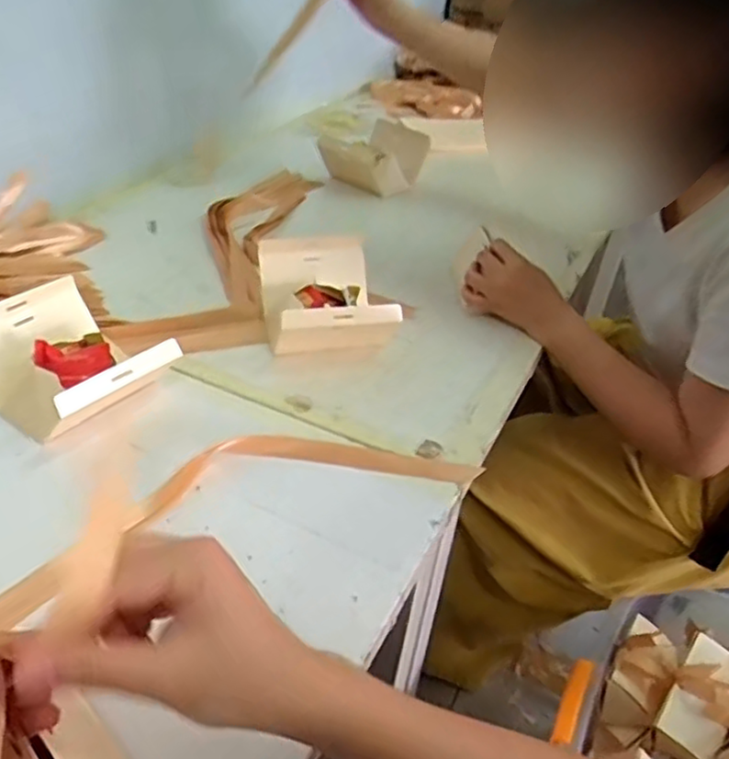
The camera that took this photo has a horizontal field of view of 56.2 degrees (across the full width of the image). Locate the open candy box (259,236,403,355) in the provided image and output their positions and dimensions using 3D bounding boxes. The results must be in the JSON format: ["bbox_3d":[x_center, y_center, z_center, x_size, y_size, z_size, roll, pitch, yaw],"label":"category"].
[{"bbox_3d":[-0.040,-0.089,0.788,0.142,0.076,0.161,-6,39,-14],"label":"open candy box"}]

